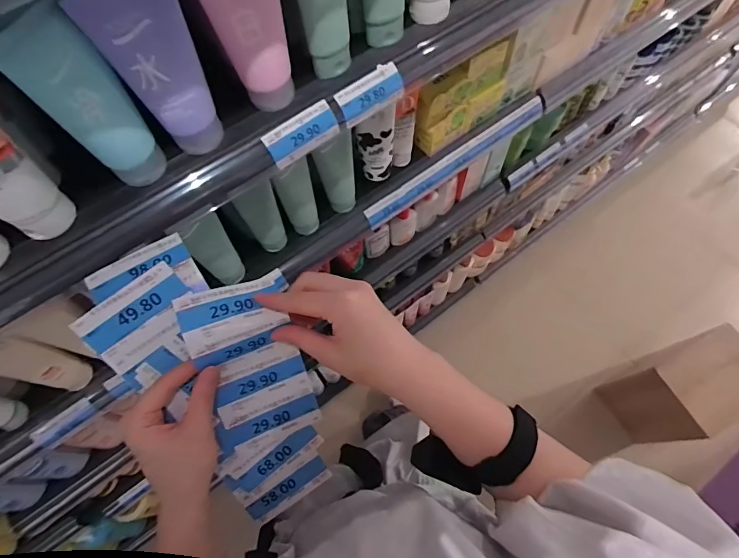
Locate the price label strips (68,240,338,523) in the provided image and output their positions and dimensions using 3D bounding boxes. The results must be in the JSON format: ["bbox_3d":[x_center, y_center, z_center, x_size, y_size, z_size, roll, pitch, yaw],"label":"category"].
[{"bbox_3d":[-0.114,0.087,0.370,0.134,0.059,0.259,-33,108,-12],"label":"price label strips"}]

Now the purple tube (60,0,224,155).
[{"bbox_3d":[-0.170,-0.169,0.355,0.069,0.139,0.033,-25,68,-9],"label":"purple tube"}]

